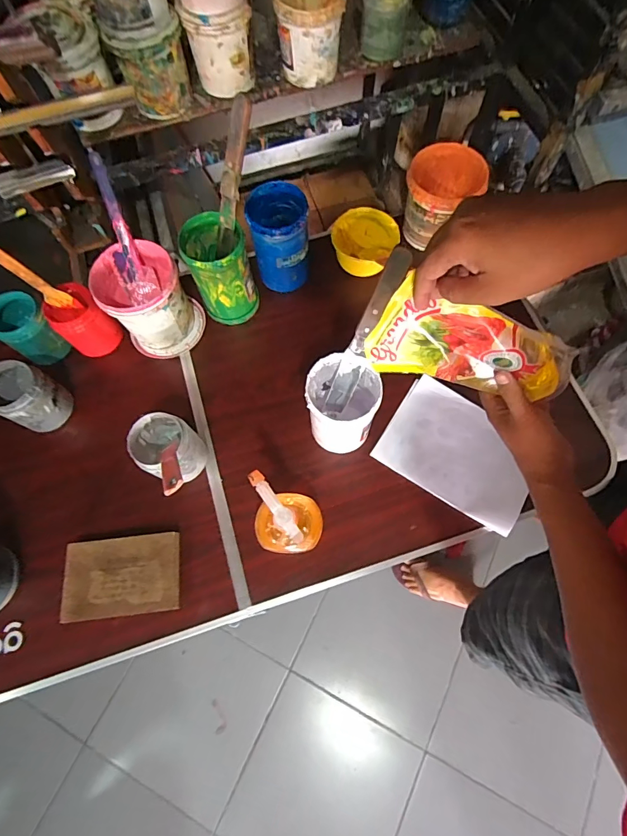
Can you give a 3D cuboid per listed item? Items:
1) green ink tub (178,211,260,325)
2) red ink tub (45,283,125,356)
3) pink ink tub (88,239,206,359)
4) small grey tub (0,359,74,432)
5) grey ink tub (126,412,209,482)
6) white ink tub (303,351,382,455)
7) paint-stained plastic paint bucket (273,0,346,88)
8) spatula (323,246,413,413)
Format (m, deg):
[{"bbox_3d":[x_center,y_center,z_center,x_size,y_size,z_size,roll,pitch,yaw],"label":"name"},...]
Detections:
[{"bbox_3d":[-0.148,-0.236,0.659,0.095,0.138,0.104,-19,71,-6],"label":"green ink tub"},{"bbox_3d":[-0.370,-0.155,0.660,0.077,0.091,0.073,0,70,1],"label":"red ink tub"},{"bbox_3d":[-0.261,-0.187,0.657,0.124,0.122,0.132,0,70,1],"label":"pink ink tub"},{"bbox_3d":[-0.430,-0.031,0.620,0.081,0.092,0.079,0,70,1],"label":"small grey tub"},{"bbox_3d":[-0.208,0.044,0.590,0.084,0.090,0.083,36,75,13],"label":"grey ink tub"},{"bbox_3d":[0.037,-0.017,0.577,0.090,0.146,0.096,0,70,1],"label":"white ink tub"},{"bbox_3d":[-0.008,-0.713,0.751,0.115,0.127,0.120,0,70,1],"label":"paint-stained plastic paint bucket"},{"bbox_3d":[0.060,-0.092,0.505,0.030,0.250,0.010,33,48,10],"label":"spatula"}]

